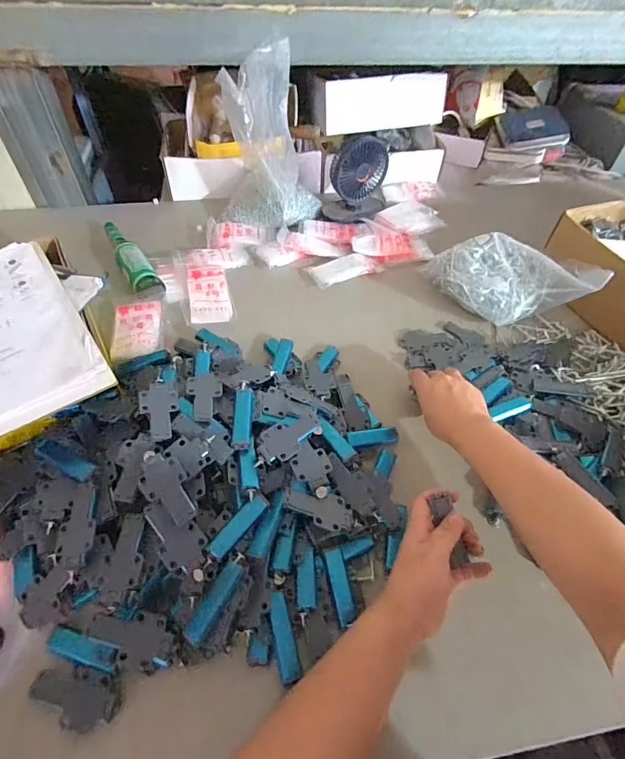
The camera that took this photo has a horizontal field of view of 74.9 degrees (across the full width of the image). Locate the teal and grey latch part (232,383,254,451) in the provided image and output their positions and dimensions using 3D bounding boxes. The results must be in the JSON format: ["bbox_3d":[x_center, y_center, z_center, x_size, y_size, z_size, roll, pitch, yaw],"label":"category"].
[{"bbox_3d":[-0.082,0.044,0.486,0.022,0.016,0.082,0,50,-2],"label":"teal and grey latch part"}]

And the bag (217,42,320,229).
[{"bbox_3d":[-0.082,-0.439,0.773,0.181,0.274,0.115,11,51,7],"label":"bag"}]

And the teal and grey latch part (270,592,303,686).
[{"bbox_3d":[-0.027,0.248,0.394,0.020,0.008,0.074,-10,51,-10],"label":"teal and grey latch part"}]

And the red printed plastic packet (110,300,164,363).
[{"bbox_3d":[-0.280,-0.087,0.654,0.075,0.017,0.124,-5,51,-7],"label":"red printed plastic packet"}]

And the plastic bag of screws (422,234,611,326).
[{"bbox_3d":[0.326,-0.175,0.695,0.268,0.086,0.128,29,55,21],"label":"plastic bag of screws"}]

